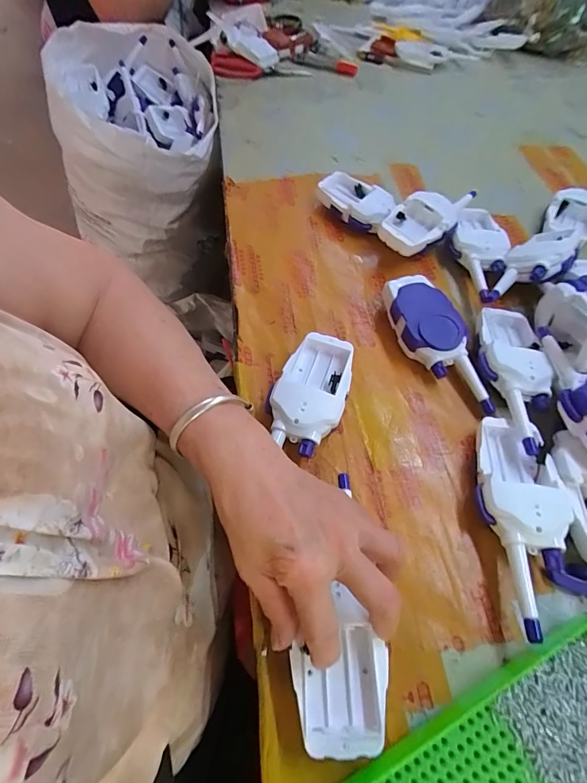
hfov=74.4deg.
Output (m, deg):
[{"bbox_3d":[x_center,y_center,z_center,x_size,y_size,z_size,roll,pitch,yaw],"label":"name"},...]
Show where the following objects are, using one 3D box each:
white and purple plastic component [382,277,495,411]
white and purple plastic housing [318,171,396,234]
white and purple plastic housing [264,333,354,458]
[{"bbox_3d":[0.147,-0.053,0.397,0.059,0.037,0.164,-22,63,-13],"label":"white and purple plastic component"},{"bbox_3d":[0.083,-0.247,0.506,0.057,0.033,0.103,-39,68,-21],"label":"white and purple plastic housing"},{"bbox_3d":[0.017,0.001,0.361,0.064,0.036,0.115,22,62,11],"label":"white and purple plastic housing"}]

